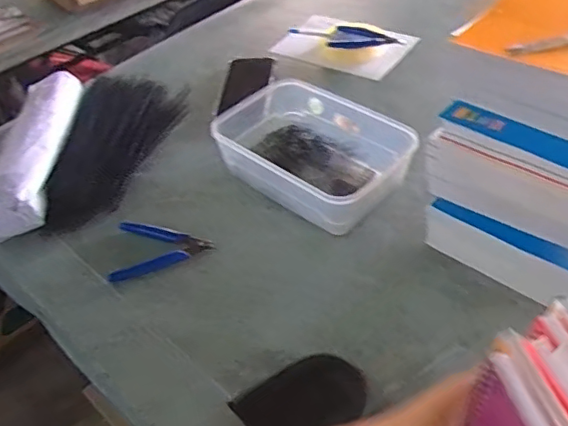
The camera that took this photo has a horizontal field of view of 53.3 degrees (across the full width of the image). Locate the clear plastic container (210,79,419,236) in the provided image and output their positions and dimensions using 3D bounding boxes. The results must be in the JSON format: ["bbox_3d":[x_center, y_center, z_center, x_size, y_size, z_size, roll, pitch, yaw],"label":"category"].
[{"bbox_3d":[0.036,-0.079,0.729,0.165,0.070,0.251,-35,50,-28],"label":"clear plastic container"}]

